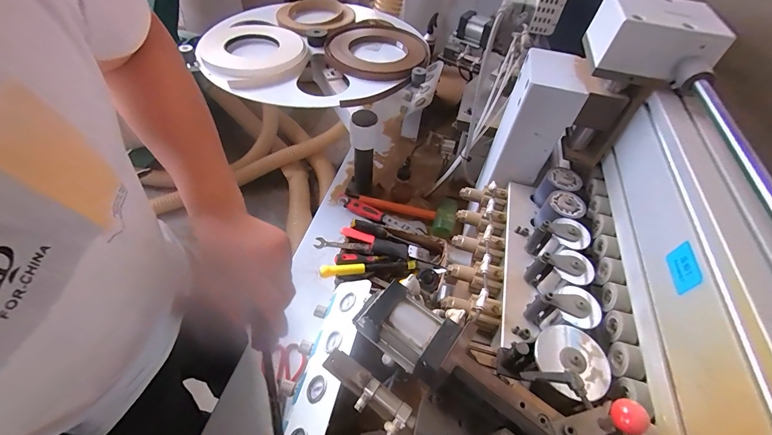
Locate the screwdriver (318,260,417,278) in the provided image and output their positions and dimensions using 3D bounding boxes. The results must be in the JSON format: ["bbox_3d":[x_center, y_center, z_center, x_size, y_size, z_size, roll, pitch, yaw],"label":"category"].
[{"bbox_3d":[-0.045,0.130,0.864,0.247,0.033,0.031,-5,52,-8],"label":"screwdriver"}]

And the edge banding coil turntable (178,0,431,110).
[{"bbox_3d":[-0.209,-0.566,1.073,0.667,0.062,0.672,2,51,-3],"label":"edge banding coil turntable"}]

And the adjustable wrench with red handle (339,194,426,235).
[{"bbox_3d":[-0.017,-0.008,1.046,0.302,0.012,0.057,21,53,11],"label":"adjustable wrench with red handle"}]

